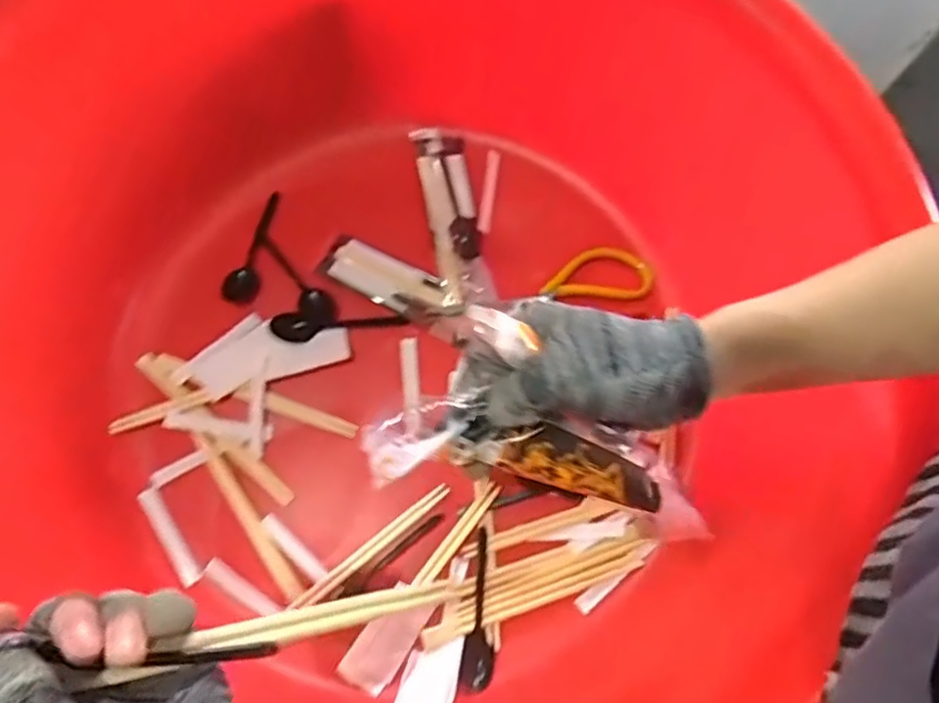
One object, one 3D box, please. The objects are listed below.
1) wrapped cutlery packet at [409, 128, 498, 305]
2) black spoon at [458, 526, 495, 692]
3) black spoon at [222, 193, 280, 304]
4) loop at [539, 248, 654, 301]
[{"bbox_3d":[-0.015,-0.134,0.649,0.047,0.025,0.185,-10,75,-5],"label":"wrapped cutlery packet"},{"bbox_3d":[0.012,0.209,0.545,0.027,0.023,0.121,9,74,0],"label":"black spoon"},{"bbox_3d":[-0.207,-0.101,0.648,0.031,0.021,0.123,11,61,1],"label":"black spoon"},{"bbox_3d":[0.120,-0.075,0.632,0.100,0.019,0.049,1,73,0],"label":"loop"}]

